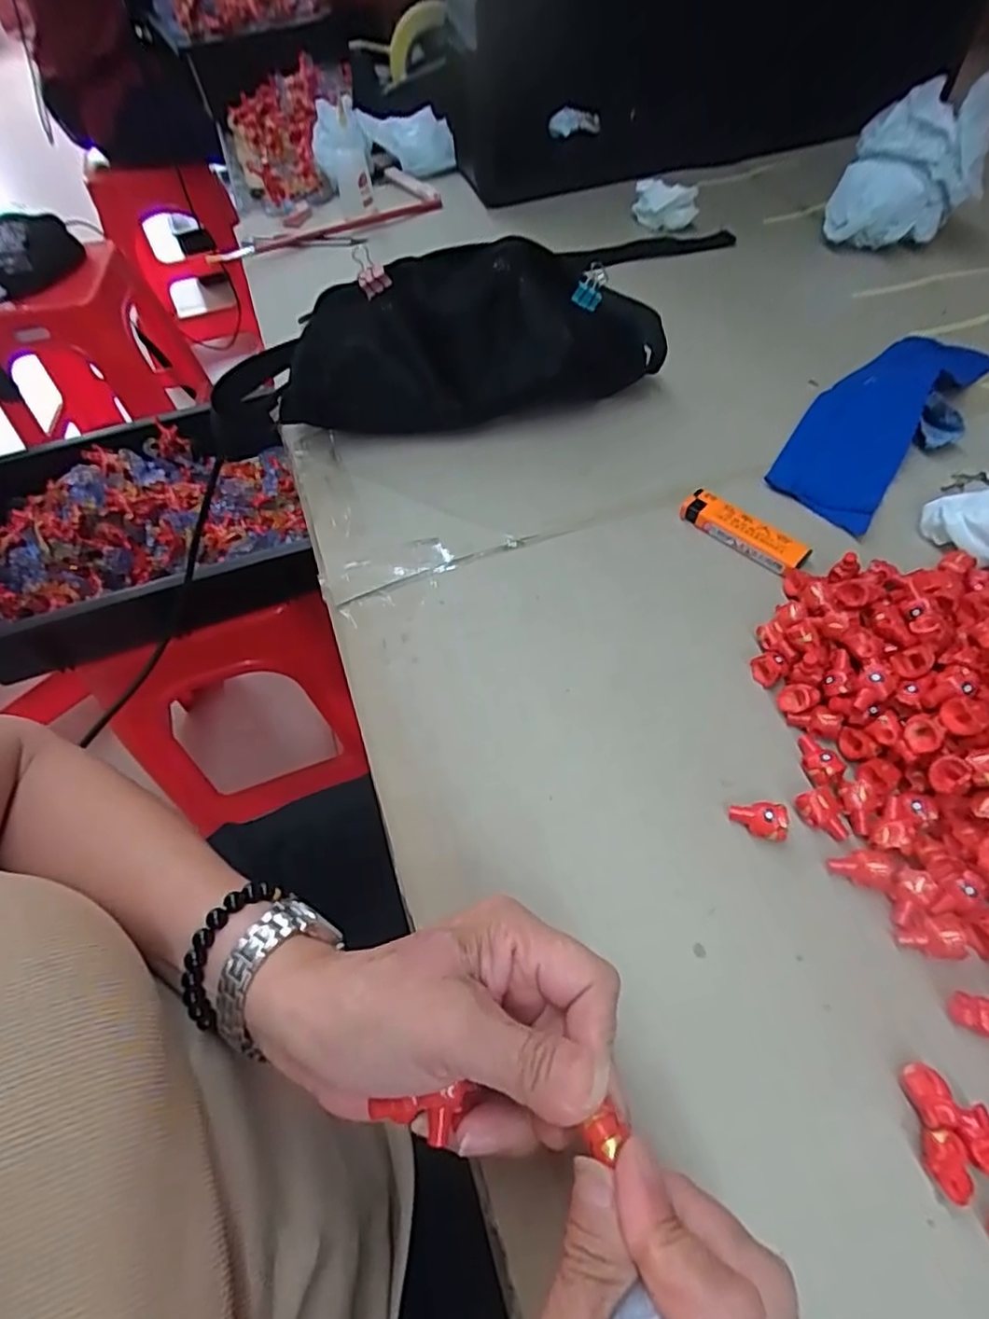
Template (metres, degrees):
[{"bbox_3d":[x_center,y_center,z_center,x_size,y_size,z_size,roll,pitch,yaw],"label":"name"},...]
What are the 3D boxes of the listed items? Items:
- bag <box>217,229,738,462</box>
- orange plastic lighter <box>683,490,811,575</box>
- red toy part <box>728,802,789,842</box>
[{"bbox_3d":[-0.036,-0.231,0.460,0.340,0.107,0.075,-5,56,1],"label":"bag"},{"bbox_3d":[0.155,-0.080,0.393,0.079,0.016,0.019,37,66,25],"label":"orange plastic lighter"},{"bbox_3d":[0.125,0.076,0.299,0.025,0.012,0.015,9,57,10],"label":"red toy part"}]

